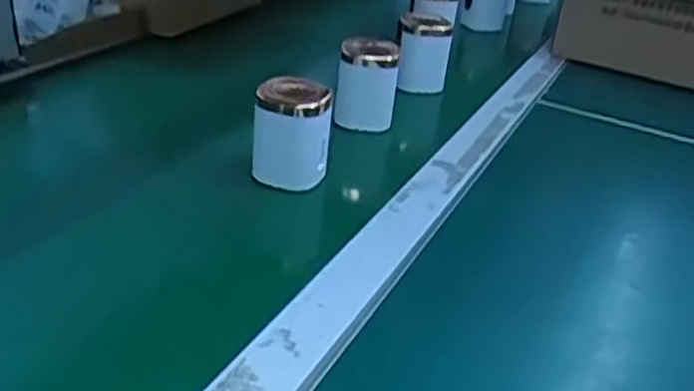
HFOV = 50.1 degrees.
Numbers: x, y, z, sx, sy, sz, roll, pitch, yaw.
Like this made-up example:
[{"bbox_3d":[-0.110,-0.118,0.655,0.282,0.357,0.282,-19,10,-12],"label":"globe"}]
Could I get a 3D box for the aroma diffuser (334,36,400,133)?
[{"bbox_3d":[0.017,-0.108,0.706,0.057,0.075,0.053,6,29,-2],"label":"aroma diffuser"}]

